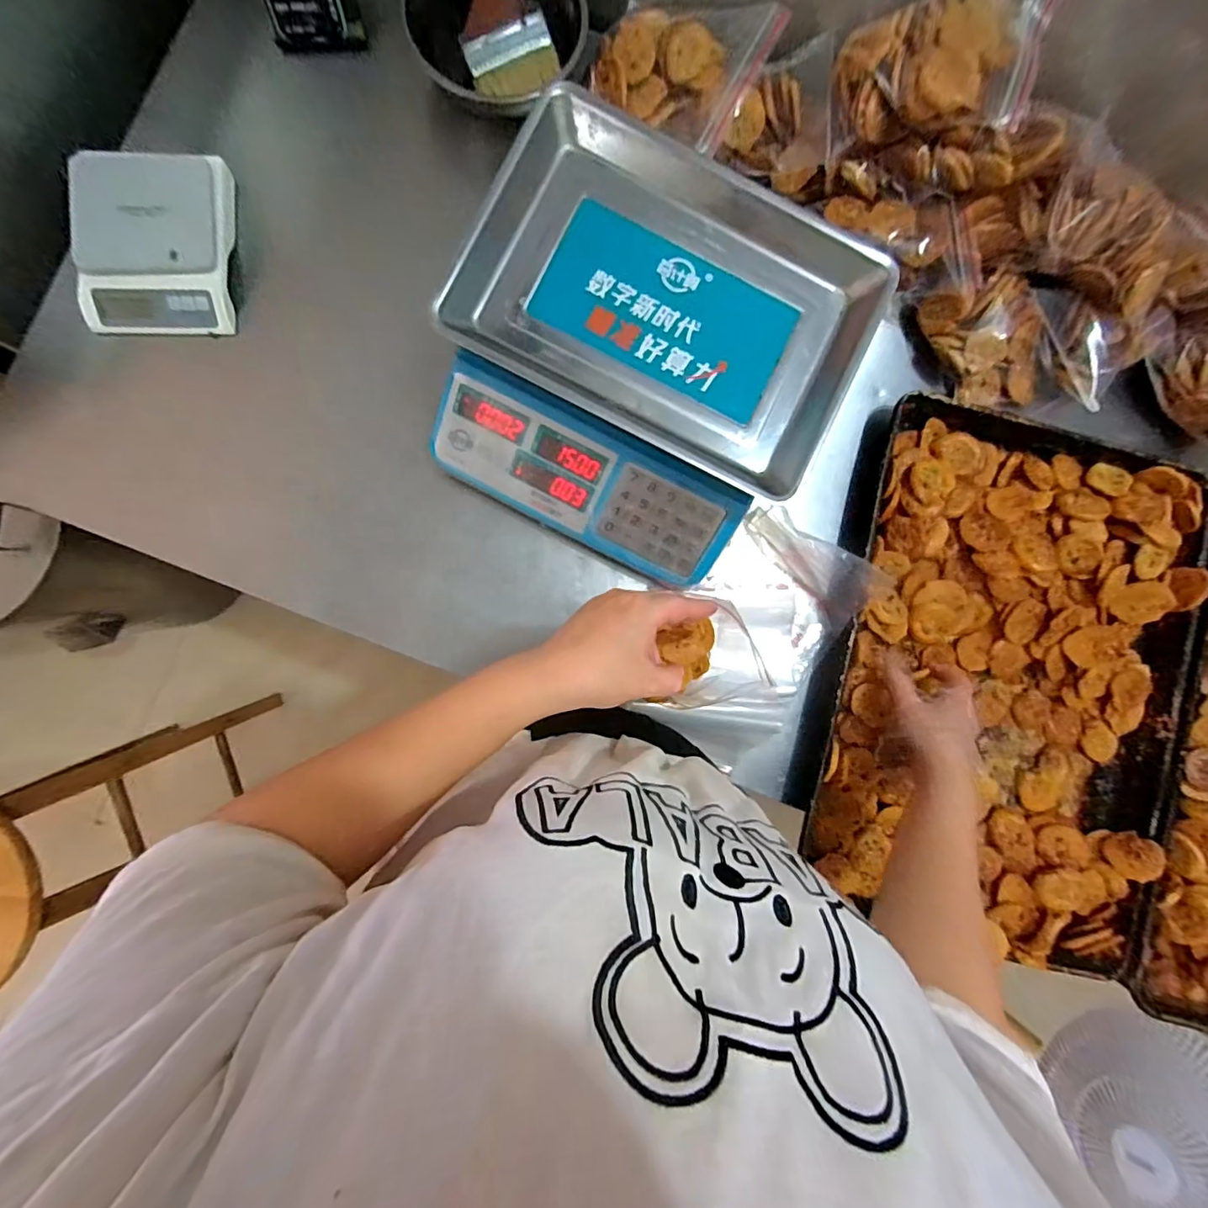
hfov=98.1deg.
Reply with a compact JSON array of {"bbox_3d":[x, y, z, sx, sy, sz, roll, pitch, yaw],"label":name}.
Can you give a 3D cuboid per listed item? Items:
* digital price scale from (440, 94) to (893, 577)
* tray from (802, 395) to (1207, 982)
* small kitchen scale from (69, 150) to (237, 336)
[{"bbox_3d":[0.039,-0.246,0.550,0.376,0.130,0.370,27,86,-2],"label":"digital price scale"},{"bbox_3d":[0.470,0.084,0.612,0.404,0.056,0.596,13,86,-3],"label":"tray"},{"bbox_3d":[-0.486,-0.391,0.573,0.151,0.046,0.184,-4,88,-4],"label":"small kitchen scale"}]

